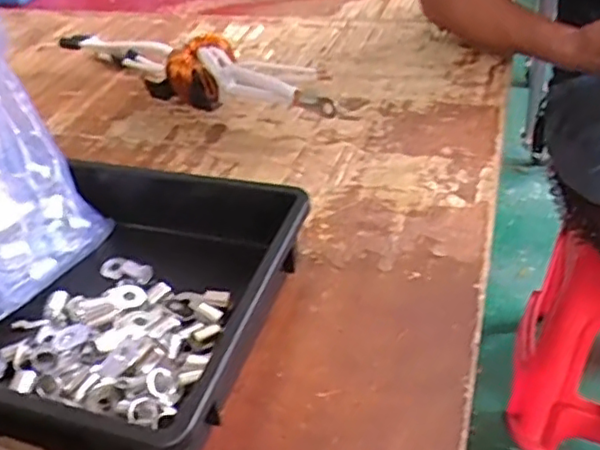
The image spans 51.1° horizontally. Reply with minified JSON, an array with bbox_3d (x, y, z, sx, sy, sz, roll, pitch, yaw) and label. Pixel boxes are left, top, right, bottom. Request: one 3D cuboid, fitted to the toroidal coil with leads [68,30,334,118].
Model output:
[{"bbox_3d":[-0.137,-0.200,0.814,0.451,0.070,0.090,21,45,31],"label":"toroidal coil with leads"}]

